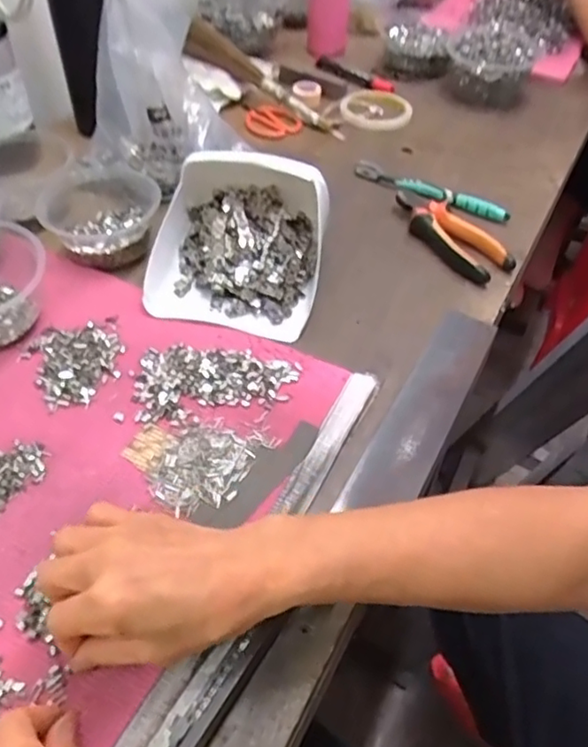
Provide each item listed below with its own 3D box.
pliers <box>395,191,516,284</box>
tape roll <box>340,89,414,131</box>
[{"bbox_3d":[0.165,-0.150,0.654,0.062,0.020,0.151,-24,54,-23],"label":"pliers"},{"bbox_3d":[0.112,-0.360,0.849,0.097,0.015,0.100,2,48,-3],"label":"tape roll"}]

